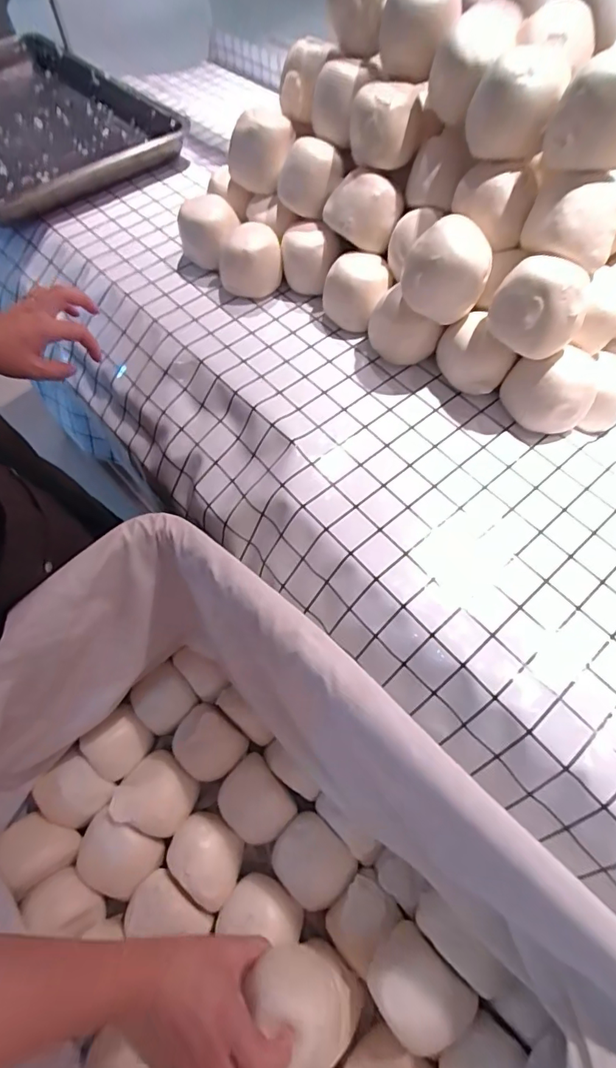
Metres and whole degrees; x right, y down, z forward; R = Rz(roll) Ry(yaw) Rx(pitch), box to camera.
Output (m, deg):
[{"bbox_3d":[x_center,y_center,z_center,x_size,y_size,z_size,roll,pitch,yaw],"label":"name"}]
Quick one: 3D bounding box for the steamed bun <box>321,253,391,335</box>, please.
[{"bbox_3d":[0.064,-0.306,0.611,0.074,0.067,0.075,0,61,0],"label":"steamed bun"}]

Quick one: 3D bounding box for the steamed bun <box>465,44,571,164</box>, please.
[{"bbox_3d":[0.197,-0.414,0.461,0.082,0.067,0.076,17,63,9],"label":"steamed bun"}]

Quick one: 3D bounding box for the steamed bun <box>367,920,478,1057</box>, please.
[{"bbox_3d":[0.099,0.404,0.417,0.087,0.047,0.067,40,69,20],"label":"steamed bun"}]

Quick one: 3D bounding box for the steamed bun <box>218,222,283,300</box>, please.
[{"bbox_3d":[-0.080,-0.373,0.651,0.084,0.064,0.084,-8,62,-4],"label":"steamed bun"}]

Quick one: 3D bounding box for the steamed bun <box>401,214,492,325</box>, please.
[{"bbox_3d":[0.149,-0.282,0.515,0.083,0.081,0.083,19,63,11],"label":"steamed bun"}]

